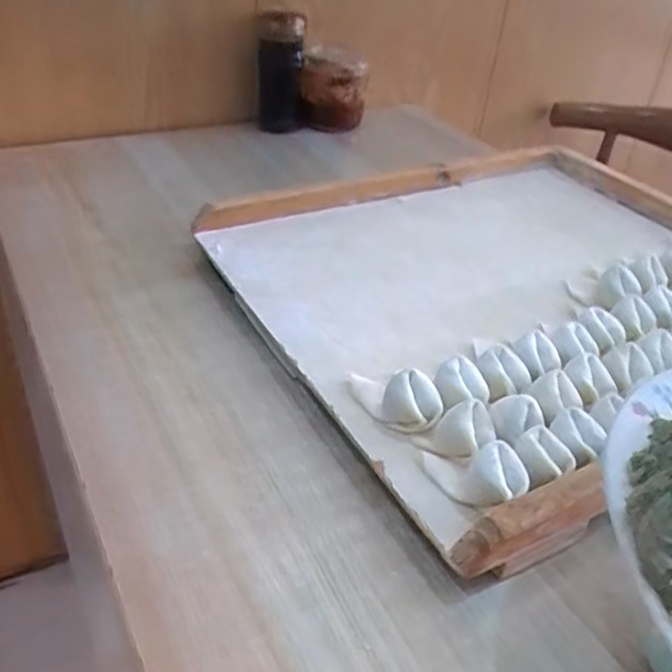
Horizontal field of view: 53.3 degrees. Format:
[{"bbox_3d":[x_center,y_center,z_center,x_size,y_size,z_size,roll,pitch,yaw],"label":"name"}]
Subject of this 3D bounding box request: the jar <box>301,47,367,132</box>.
[{"bbox_3d":[-0.004,-0.325,0.895,0.084,0.096,0.094,8,35,3],"label":"jar"}]

